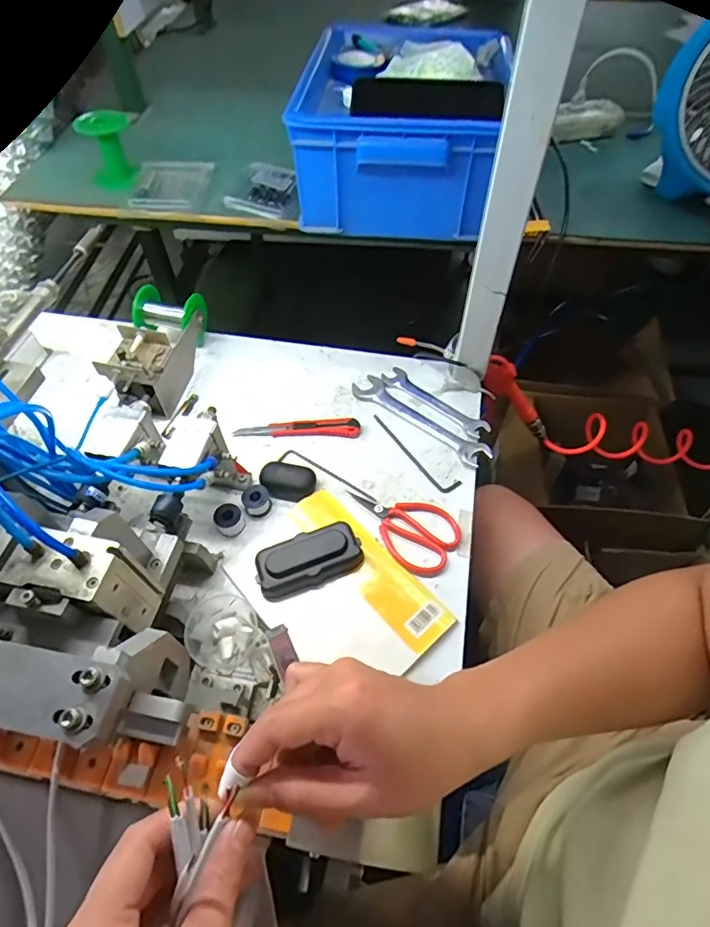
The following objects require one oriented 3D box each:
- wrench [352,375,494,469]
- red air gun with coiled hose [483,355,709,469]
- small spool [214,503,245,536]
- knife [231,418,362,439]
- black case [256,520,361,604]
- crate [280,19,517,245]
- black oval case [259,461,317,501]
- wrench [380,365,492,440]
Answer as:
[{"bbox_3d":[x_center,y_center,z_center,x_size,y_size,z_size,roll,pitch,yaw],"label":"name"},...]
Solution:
[{"bbox_3d":[0.079,-0.055,0.628,0.192,0.008,0.040,36,63,22],"label":"wrench"},{"bbox_3d":[0.476,-0.048,0.835,0.678,0.107,0.069,11,52,-24],"label":"red air gun with coiled hose"},{"bbox_3d":[-0.138,0.060,0.545,0.028,0.028,0.028,0,55,0],"label":"small spool"},{"bbox_3d":[-0.071,-0.044,0.625,0.153,0.014,0.025,3,55,2],"label":"knife"},{"bbox_3d":[-0.047,0.098,0.511,0.106,0.029,0.051,-18,57,-12],"label":"black case"},{"bbox_3d":[0.057,-0.425,0.626,0.230,0.133,0.290,11,56,7],"label":"crate"},{"bbox_3d":[-0.076,0.020,0.569,0.062,0.023,0.035,7,56,5],"label":"black oval case"},{"bbox_3d":[0.103,-0.081,0.646,0.156,0.006,0.030,37,63,23],"label":"wrench"}]

